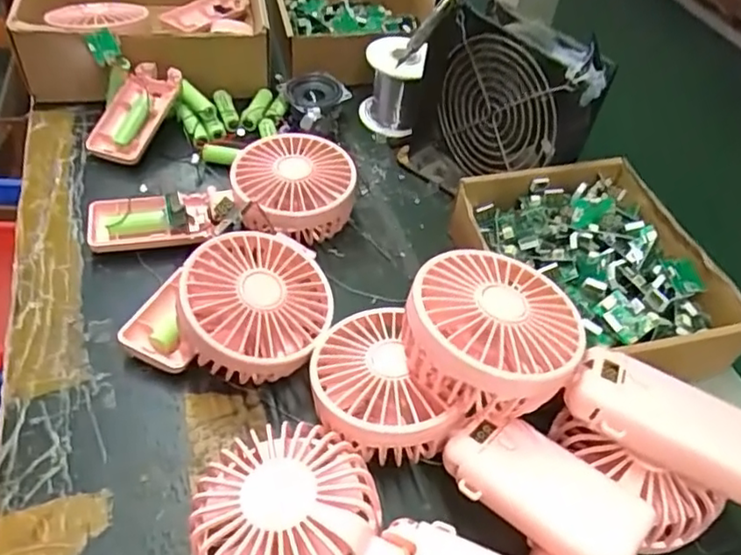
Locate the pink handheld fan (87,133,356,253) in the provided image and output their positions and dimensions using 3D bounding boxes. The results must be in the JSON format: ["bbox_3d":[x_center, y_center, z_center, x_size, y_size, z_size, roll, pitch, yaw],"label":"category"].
[{"bbox_3d":[-0.103,-0.052,0.444,0.181,0.049,0.084,-17,52,-20],"label":"pink handheld fan"}]

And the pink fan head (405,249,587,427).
[{"bbox_3d":[0.061,0.029,0.323,0.086,0.052,0.086,7,47,-1],"label":"pink fan head"}]

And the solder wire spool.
[{"bbox_3d":[0.019,-0.171,0.550,0.050,0.070,0.050,3,48,-3],"label":"solder wire spool"}]

